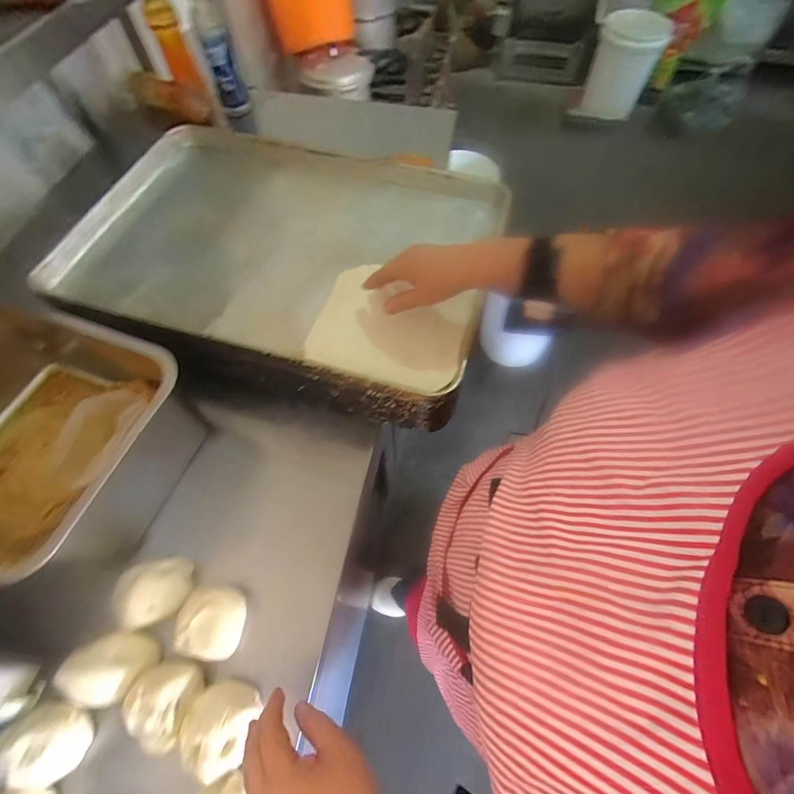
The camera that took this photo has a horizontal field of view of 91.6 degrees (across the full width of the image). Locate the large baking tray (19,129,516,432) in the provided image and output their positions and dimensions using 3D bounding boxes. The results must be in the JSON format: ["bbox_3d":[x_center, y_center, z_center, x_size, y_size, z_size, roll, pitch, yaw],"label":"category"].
[{"bbox_3d":[-0.165,-0.222,0.582,0.583,0.086,0.414,12,64,7],"label":"large baking tray"}]

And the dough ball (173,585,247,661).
[{"bbox_3d":[-0.210,0.254,0.438,0.059,0.042,0.070,-3,63,0],"label":"dough ball"}]

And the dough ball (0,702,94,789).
[{"bbox_3d":[-0.356,0.350,0.389,0.067,0.043,0.065,0,63,1],"label":"dough ball"}]

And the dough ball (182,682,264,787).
[{"bbox_3d":[-0.180,0.332,0.389,0.061,0.044,0.067,0,63,1],"label":"dough ball"}]

